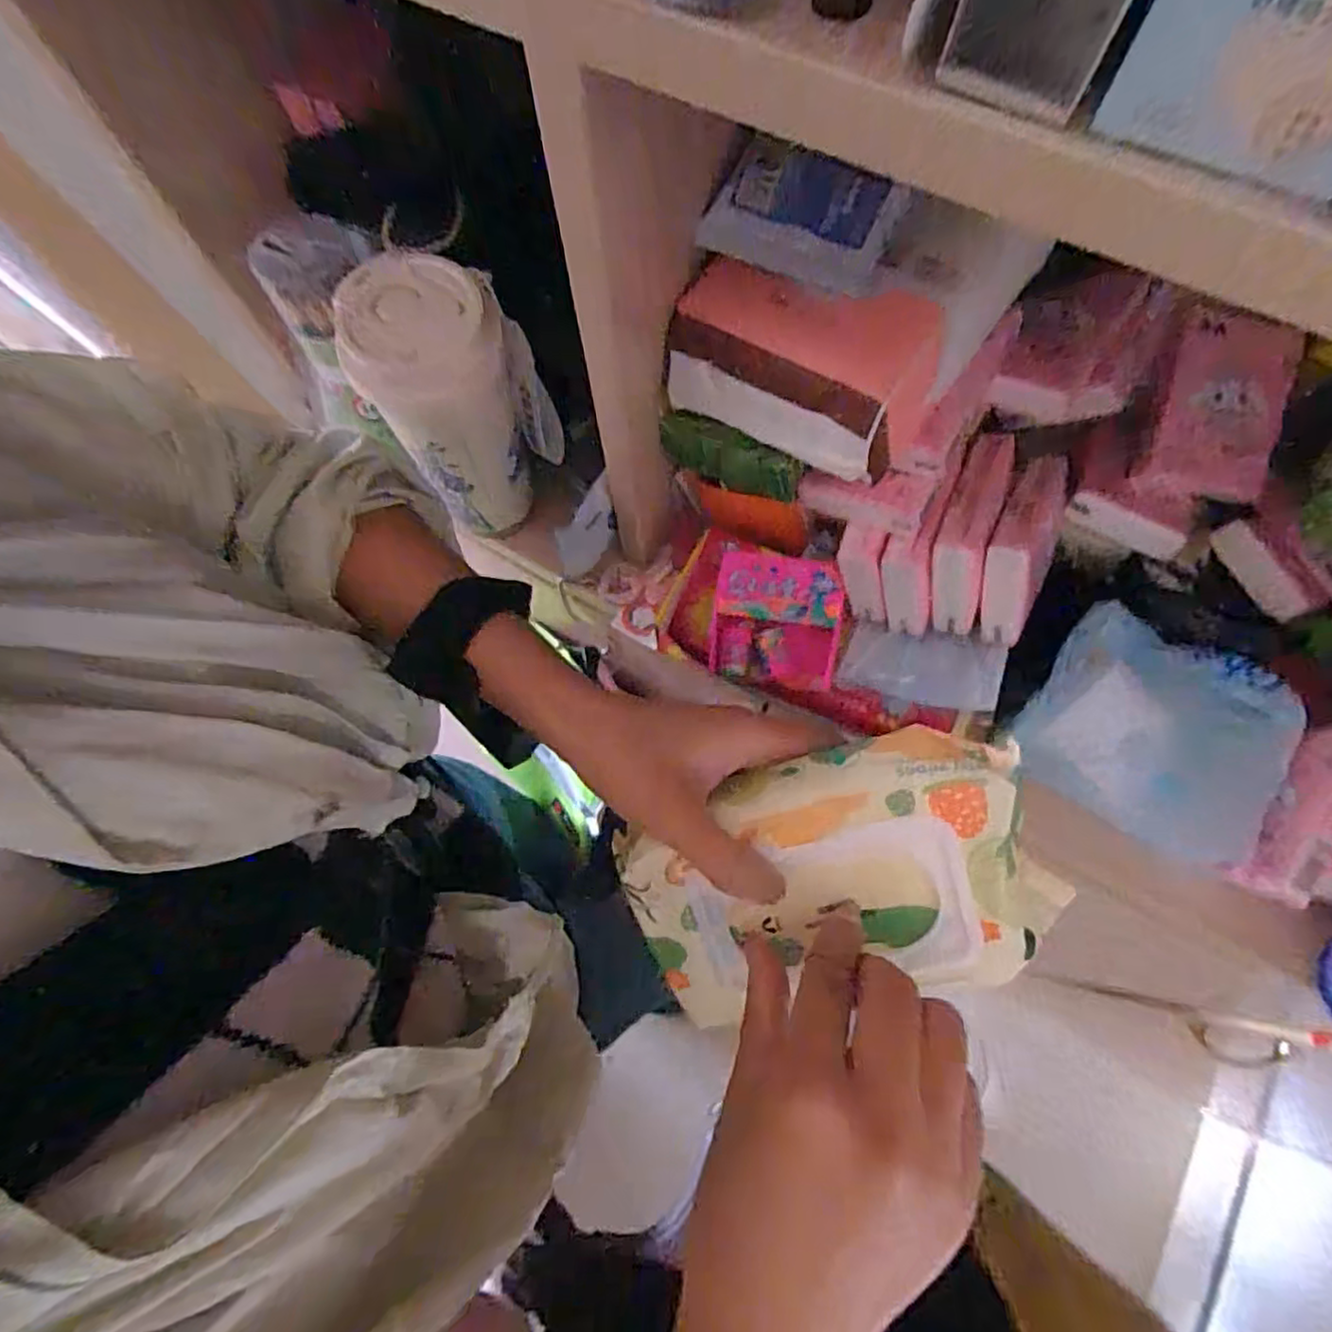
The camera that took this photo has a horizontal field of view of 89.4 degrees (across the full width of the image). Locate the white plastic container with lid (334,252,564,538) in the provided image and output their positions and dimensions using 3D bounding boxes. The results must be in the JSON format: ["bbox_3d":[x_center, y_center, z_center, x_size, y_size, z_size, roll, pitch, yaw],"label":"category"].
[{"bbox_3d":[-0.123,-0.160,0.420,0.094,0.157,0.083,-20,71,-5],"label":"white plastic container with lid"}]

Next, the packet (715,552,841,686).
[{"bbox_3d":[0.071,-0.028,0.433,0.076,0.012,0.081,7,106,9],"label":"packet"}]

